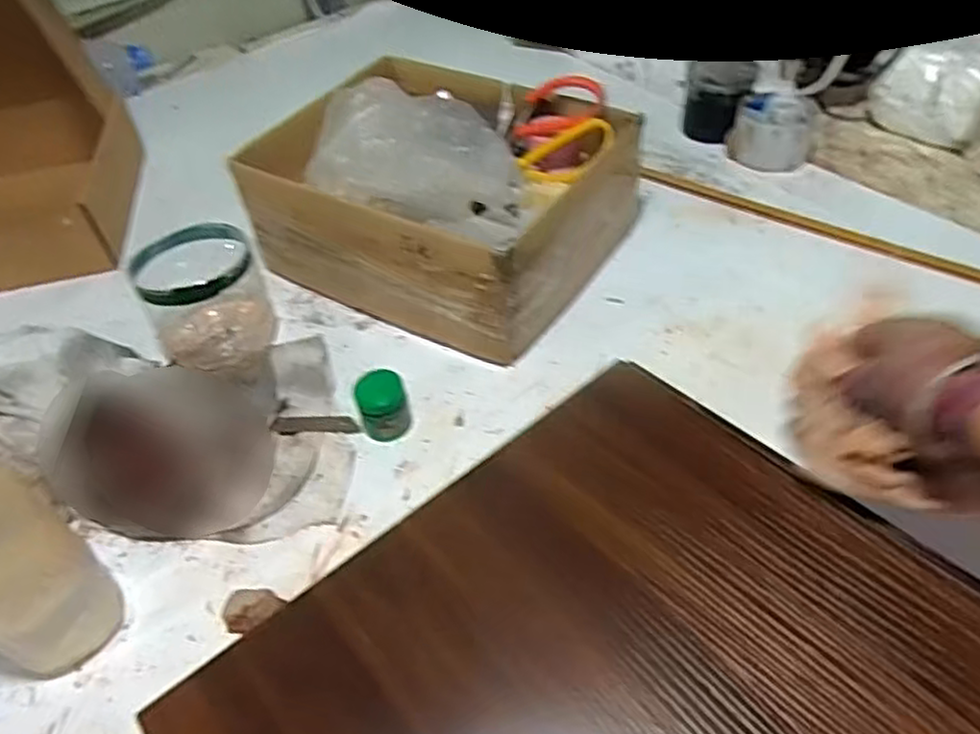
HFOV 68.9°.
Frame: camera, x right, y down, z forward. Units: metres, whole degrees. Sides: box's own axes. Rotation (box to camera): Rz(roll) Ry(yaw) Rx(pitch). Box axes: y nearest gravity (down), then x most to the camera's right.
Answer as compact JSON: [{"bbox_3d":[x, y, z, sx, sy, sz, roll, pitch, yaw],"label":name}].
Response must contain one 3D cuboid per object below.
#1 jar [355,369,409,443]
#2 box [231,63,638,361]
[{"bbox_3d":[-0.083,0.032,0.561,0.037,0.050,0.032,-19,48,-10],"label":"jar"},{"bbox_3d":[-0.041,-0.179,0.675,0.291,0.174,0.246,23,54,25],"label":"box"}]

